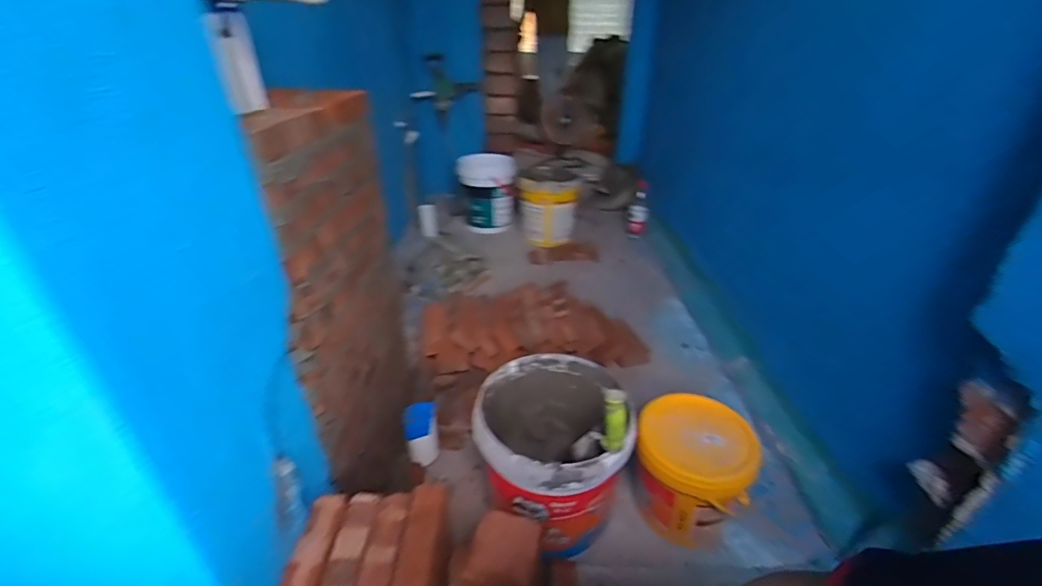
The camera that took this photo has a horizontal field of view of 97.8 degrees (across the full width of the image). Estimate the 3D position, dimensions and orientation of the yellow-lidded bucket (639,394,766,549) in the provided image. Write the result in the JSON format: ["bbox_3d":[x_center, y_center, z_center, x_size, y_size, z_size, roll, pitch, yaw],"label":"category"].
[{"bbox_3d":[0.382,0.397,1.020,0.221,0.249,0.226,1,31,0],"label":"yellow-lidded bucket"}]

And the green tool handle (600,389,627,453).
[{"bbox_3d":[0.163,0.224,0.794,0.041,0.117,0.033,10,32,15],"label":"green tool handle"}]

